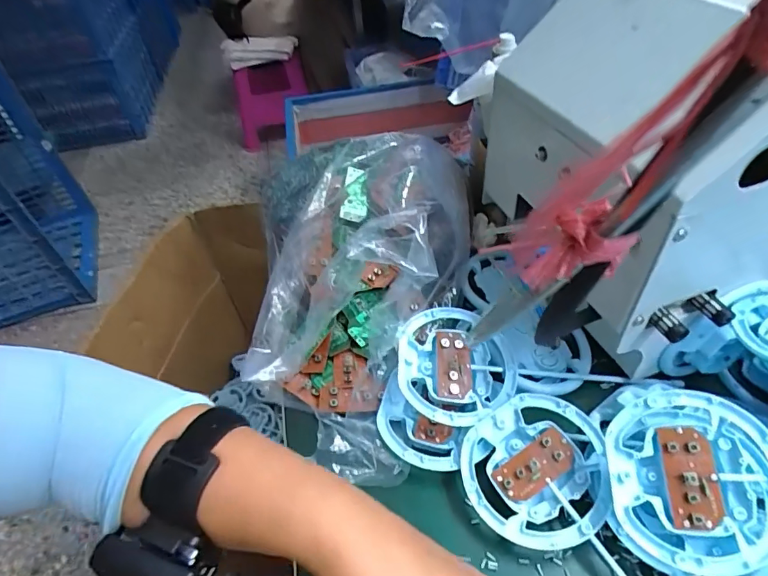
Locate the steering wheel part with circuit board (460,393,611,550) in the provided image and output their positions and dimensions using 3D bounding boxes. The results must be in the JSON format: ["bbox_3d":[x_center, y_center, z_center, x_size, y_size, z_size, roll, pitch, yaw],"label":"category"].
[{"bbox_3d":[0.114,0.136,0.352,0.103,0.022,0.103,-7,56,10],"label":"steering wheel part with circuit board"}]

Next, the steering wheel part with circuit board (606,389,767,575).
[{"bbox_3d":[0.199,0.122,0.303,0.099,0.016,0.104,-6,69,17],"label":"steering wheel part with circuit board"}]

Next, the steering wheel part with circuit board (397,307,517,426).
[{"bbox_3d":[0.060,0.067,0.405,0.100,0.022,0.100,3,56,-5],"label":"steering wheel part with circuit board"}]

